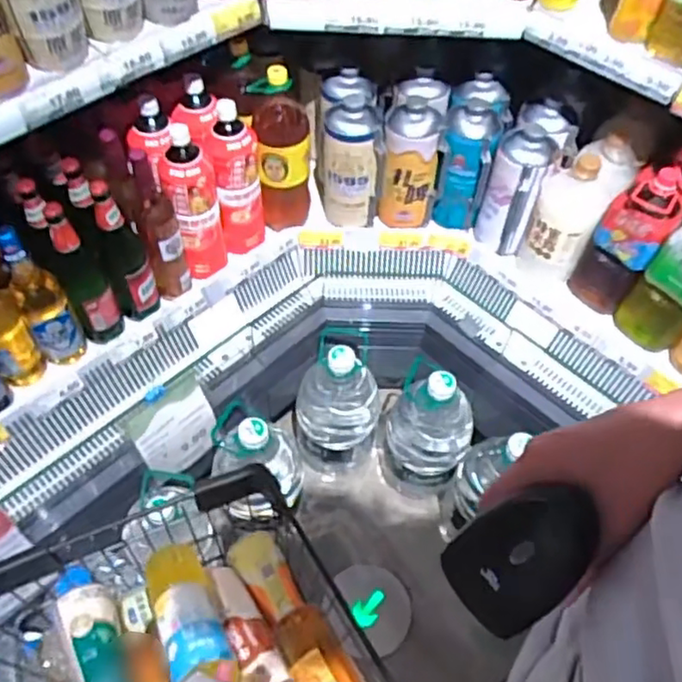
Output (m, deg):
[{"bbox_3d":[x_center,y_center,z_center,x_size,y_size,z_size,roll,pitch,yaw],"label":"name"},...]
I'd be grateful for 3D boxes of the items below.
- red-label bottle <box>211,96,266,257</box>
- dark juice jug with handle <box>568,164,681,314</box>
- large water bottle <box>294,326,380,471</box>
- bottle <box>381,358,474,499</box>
[{"bbox_3d":[-0.194,-0.298,1.228,0.086,0.297,0.078,-2,55,-4],"label":"red-label bottle"},{"bbox_3d":[0.544,-0.198,1.195,0.115,0.276,0.150,38,61,21],"label":"dark juice jug with handle"},{"bbox_3d":[-0.003,0.137,1.427,0.175,0.390,0.192,-2,55,-4],"label":"large water bottle"},{"bbox_3d":[0.183,0.191,1.387,0.185,0.407,0.159,11,55,4],"label":"bottle"}]

